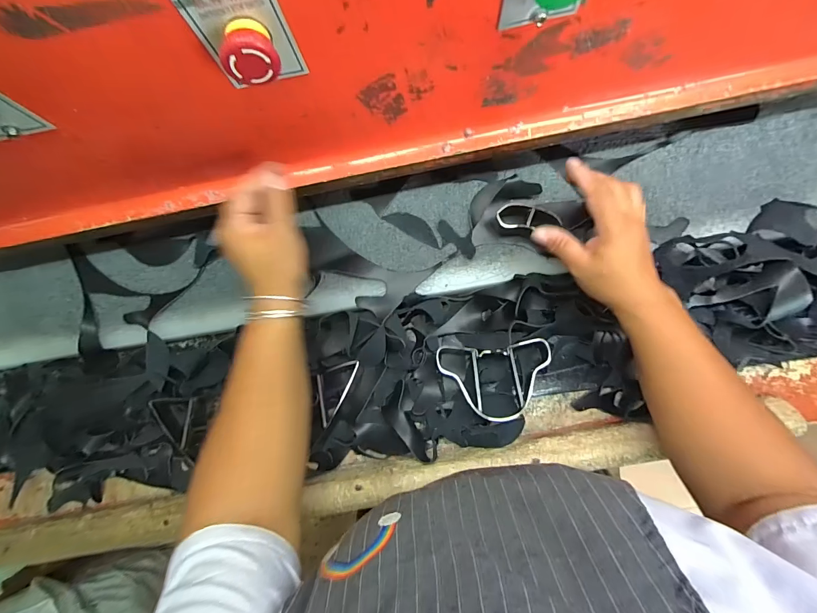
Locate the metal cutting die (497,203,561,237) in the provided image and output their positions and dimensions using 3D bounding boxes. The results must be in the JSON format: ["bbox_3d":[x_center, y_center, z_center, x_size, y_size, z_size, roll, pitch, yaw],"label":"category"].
[{"bbox_3d":[0.142,-0.100,0.443,0.072,0.038,0.033,17,86,6],"label":"metal cutting die"}]

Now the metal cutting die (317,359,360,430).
[{"bbox_3d":[-0.094,0.103,0.456,0.041,0.034,0.084,22,75,1],"label":"metal cutting die"}]

